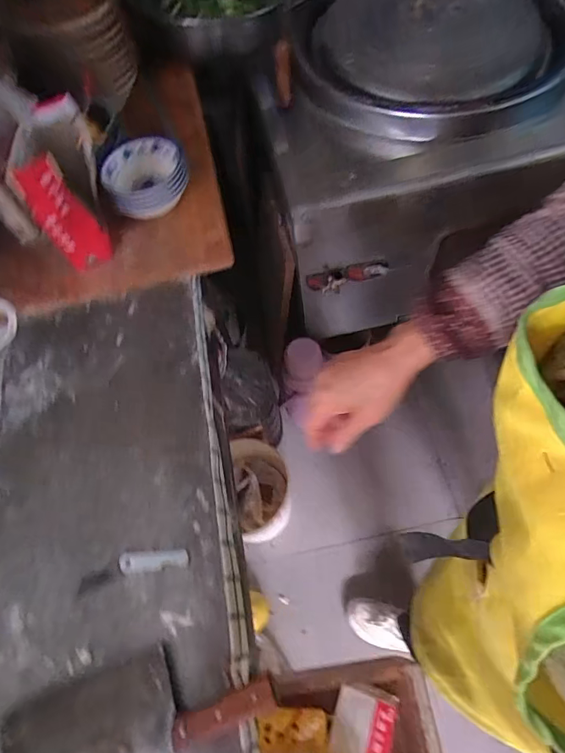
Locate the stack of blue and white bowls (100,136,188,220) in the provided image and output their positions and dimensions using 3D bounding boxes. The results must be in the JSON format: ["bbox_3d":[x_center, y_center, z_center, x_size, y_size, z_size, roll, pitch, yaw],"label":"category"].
[{"bbox_3d":[-0.247,-0.362,0.769,0.145,0.067,0.156,-15,61,-1],"label":"stack of blue and white bowls"}]

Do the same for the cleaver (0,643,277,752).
[{"bbox_3d":[-0.162,0.354,0.457,0.293,0.035,0.099,-20,61,-4],"label":"cleaver"}]

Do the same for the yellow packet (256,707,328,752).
[{"bbox_3d":[0.013,0.472,0.572,0.092,0.011,0.053,-6,61,4],"label":"yellow packet"}]

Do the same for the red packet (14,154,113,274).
[{"bbox_3d":[-0.336,-0.250,0.677,0.083,0.181,0.034,-35,63,-12],"label":"red packet"}]

